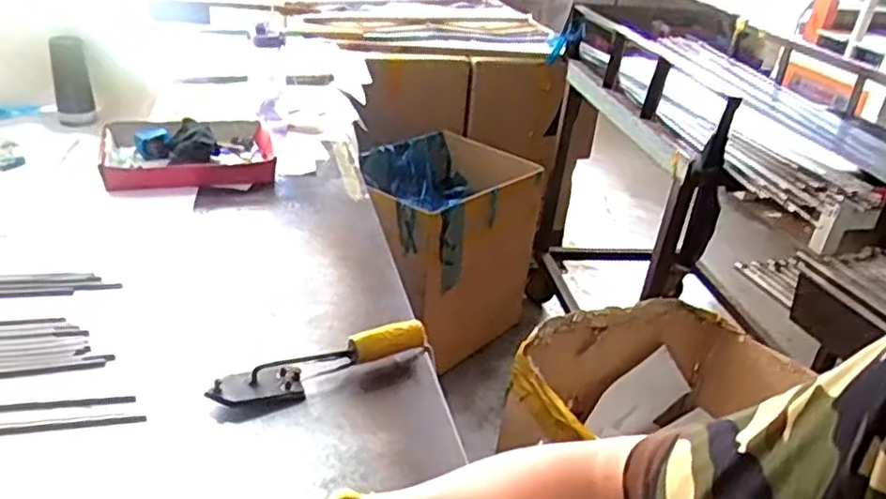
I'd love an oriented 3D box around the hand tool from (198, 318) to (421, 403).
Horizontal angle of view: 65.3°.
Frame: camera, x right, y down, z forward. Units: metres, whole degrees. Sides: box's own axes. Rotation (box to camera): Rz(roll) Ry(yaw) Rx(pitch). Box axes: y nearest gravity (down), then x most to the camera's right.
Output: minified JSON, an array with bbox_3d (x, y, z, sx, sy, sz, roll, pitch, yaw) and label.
[{"bbox_3d":[-0.141,0.140,0.833,0.270,0.054,0.055,-8,32,-26],"label":"hand tool"}]

